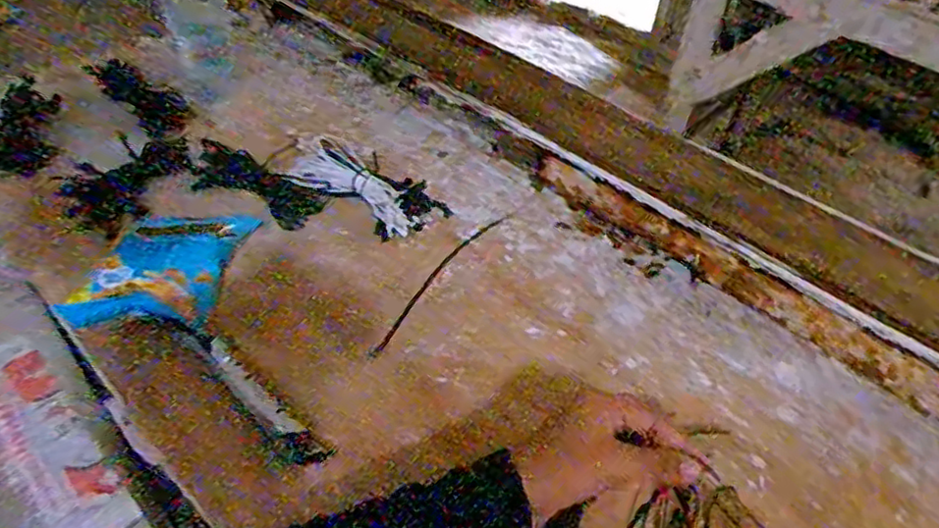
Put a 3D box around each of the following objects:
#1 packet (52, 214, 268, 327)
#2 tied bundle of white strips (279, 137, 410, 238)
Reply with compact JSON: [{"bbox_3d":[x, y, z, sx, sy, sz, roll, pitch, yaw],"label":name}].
[{"bbox_3d":[-0.249,-0.002,0.542,0.048,0.085,0.175,-20,34,26],"label":"packet"},{"bbox_3d":[-0.112,-0.076,0.629,0.133,0.035,0.055,29,50,22],"label":"tied bundle of white strips"}]

